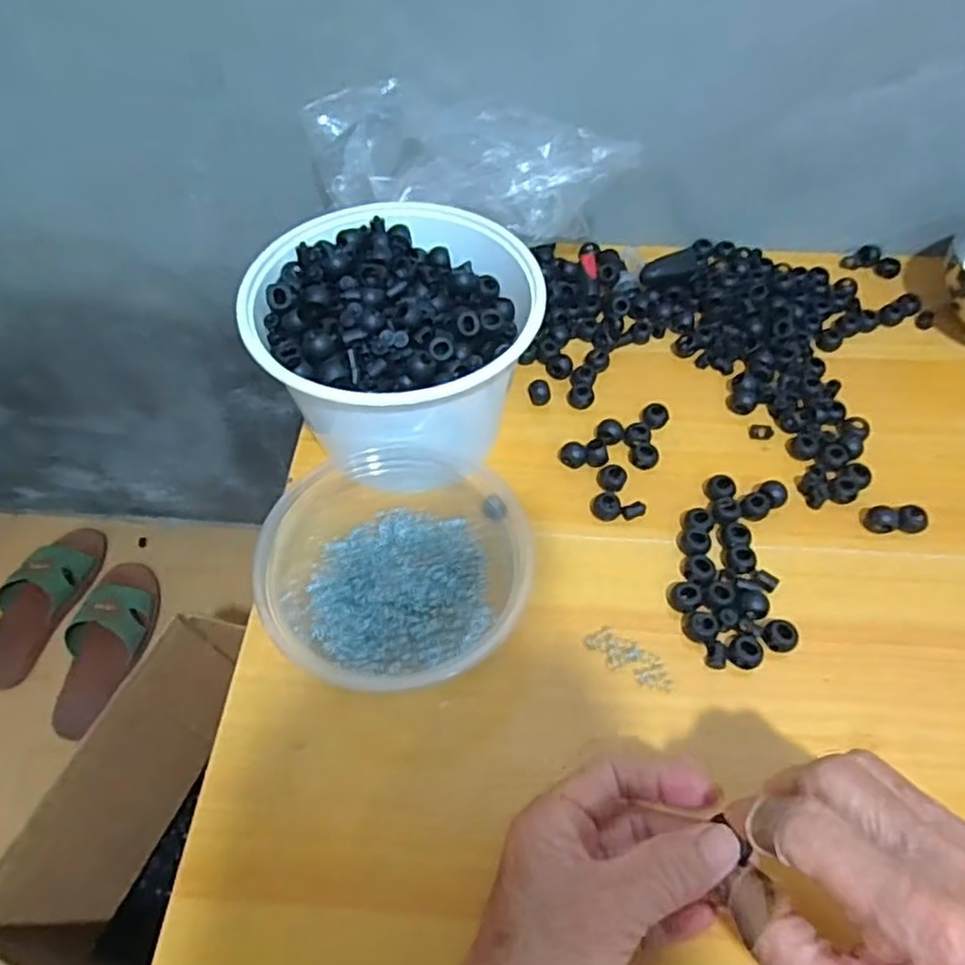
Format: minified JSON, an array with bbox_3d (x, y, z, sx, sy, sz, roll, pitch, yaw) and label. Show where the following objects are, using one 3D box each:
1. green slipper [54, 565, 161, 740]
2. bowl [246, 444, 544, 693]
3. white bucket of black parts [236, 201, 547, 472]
[{"bbox_3d":[-0.480,0.201,0.887,0.092,0.056,0.228,10,56,7],"label":"green slipper"},{"bbox_3d":[-0.048,0.037,0.378,0.136,0.052,0.136,-14,56,-9],"label":"bowl"},{"bbox_3d":[-0.051,-0.080,0.434,0.165,0.103,0.163,0,55,0],"label":"white bucket of black parts"}]

